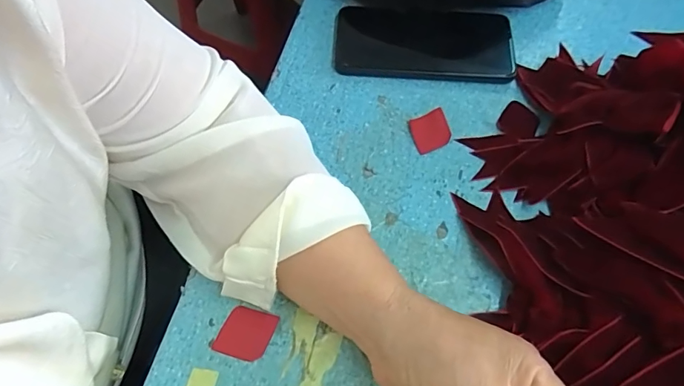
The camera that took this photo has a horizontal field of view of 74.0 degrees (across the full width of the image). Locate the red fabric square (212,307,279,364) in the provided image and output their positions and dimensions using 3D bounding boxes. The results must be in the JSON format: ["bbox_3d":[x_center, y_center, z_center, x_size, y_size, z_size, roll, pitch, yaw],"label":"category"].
[{"bbox_3d":[-0.067,0.097,0.313,0.035,0.004,0.034,16,65,6],"label":"red fabric square"}]

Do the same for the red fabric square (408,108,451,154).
[{"bbox_3d":[0.075,-0.053,0.387,0.034,0.005,0.032,-21,67,-11],"label":"red fabric square"}]

